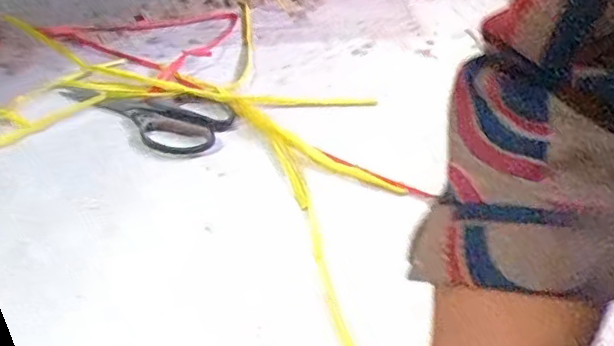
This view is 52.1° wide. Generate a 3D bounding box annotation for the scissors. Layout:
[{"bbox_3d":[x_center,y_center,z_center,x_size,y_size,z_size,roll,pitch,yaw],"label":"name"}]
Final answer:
[{"bbox_3d":[-0.166,-0.056,0.625,0.176,0.010,0.089,11,40,4],"label":"scissors"}]

